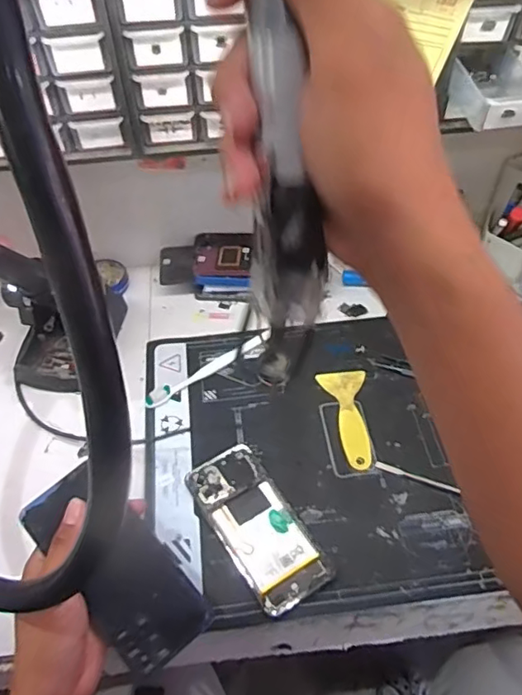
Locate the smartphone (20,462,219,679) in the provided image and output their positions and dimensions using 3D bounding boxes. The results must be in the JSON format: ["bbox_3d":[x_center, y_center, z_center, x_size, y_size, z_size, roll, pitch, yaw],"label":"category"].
[{"bbox_3d":[-0.110,0.169,0.434,0.074,0.007,0.159,-36,88,-19],"label":"smartphone"}]

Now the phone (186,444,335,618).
[{"bbox_3d":[-0.005,0.168,0.537,0.071,0.014,0.163,-27,56,-19],"label":"phone"}]

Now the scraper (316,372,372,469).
[{"bbox_3d":[0.093,0.078,0.616,0.051,0.004,0.118,-1,51,1],"label":"scraper"}]

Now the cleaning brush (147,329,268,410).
[{"bbox_3d":[-0.059,0.022,0.661,0.171,0.010,0.020,-30,57,-21],"label":"cleaning brush"}]

